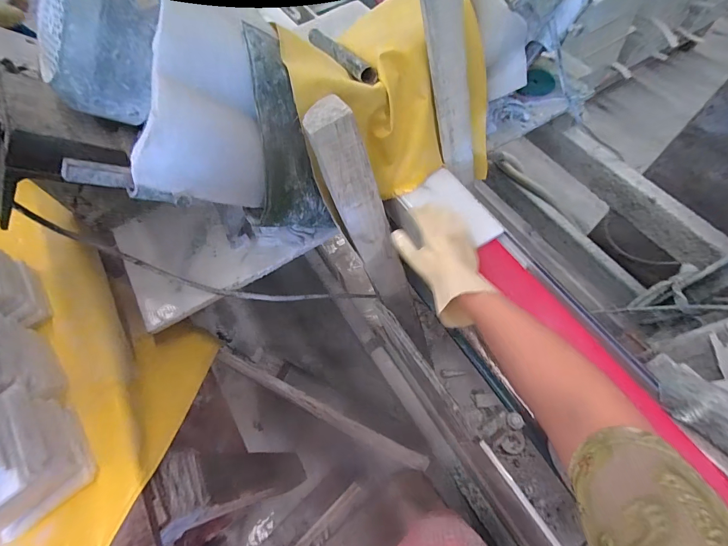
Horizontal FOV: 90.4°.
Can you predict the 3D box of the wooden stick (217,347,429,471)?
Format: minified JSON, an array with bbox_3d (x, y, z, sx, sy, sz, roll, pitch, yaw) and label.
[{"bbox_3d":[-0.087,0.232,0.630,0.415,0.021,0.027,23,65,14],"label":"wooden stick"}]

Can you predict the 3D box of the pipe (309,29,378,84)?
[{"bbox_3d":[-0.044,-0.370,0.608,0.031,0.025,0.277,-22,49,-9],"label":"pipe"}]

